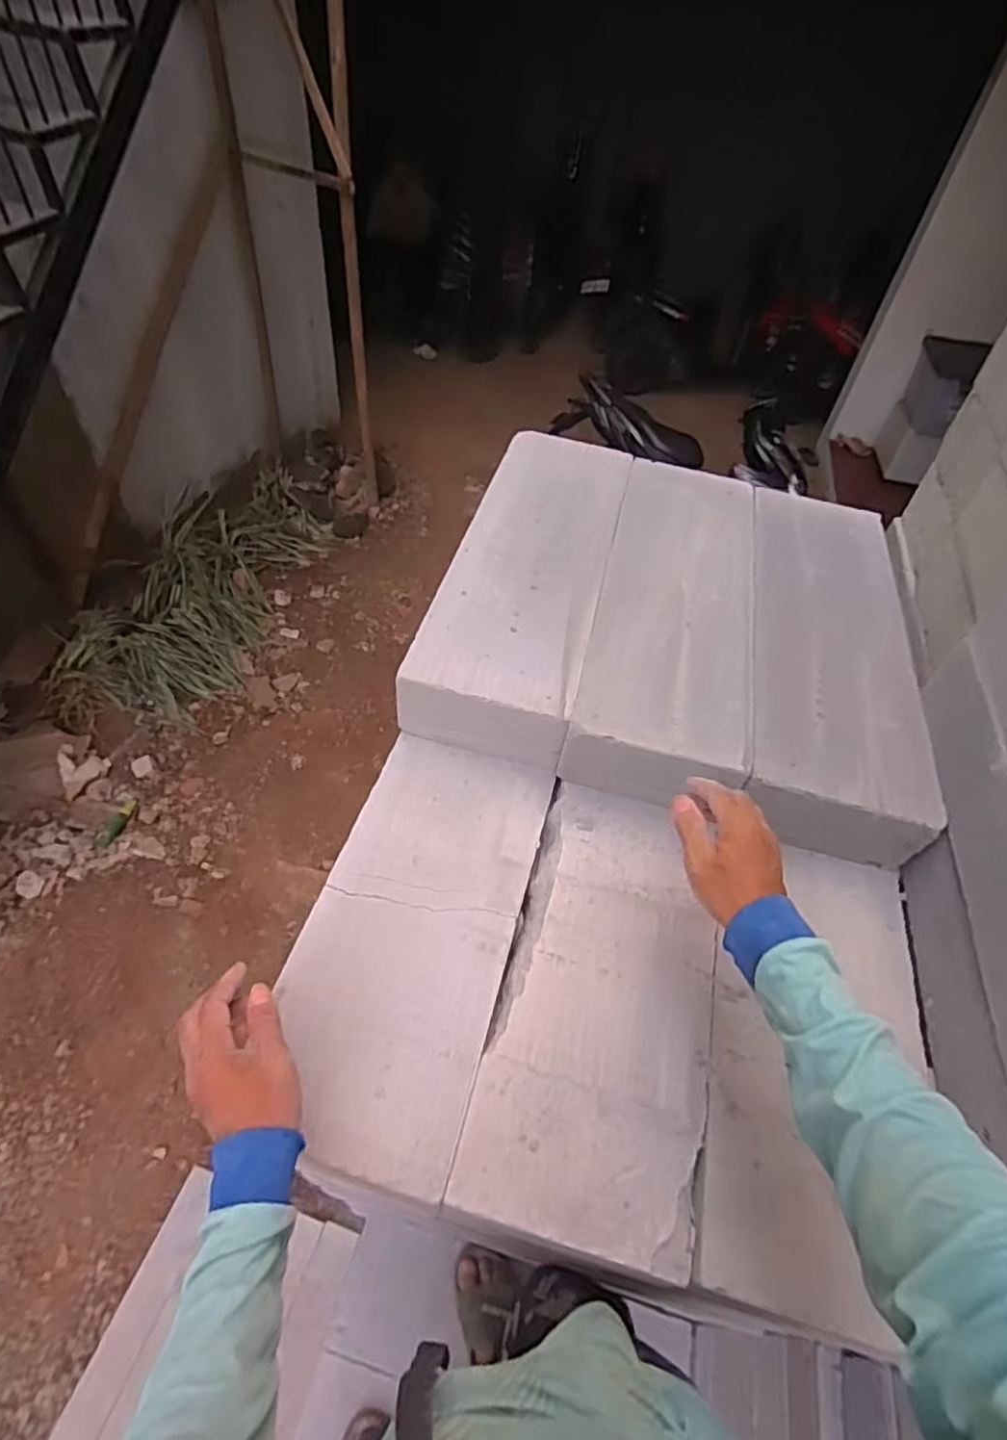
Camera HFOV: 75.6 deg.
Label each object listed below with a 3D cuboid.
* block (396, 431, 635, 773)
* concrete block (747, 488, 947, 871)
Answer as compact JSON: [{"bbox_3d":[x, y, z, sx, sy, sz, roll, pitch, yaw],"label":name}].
[{"bbox_3d":[0.042,-0.201,0.920,0.193,0.120,0.575,14,50,6],"label":"block"},{"bbox_3d":[0.424,-0.094,0.866,0.201,0.093,0.601,15,50,7],"label":"concrete block"}]

